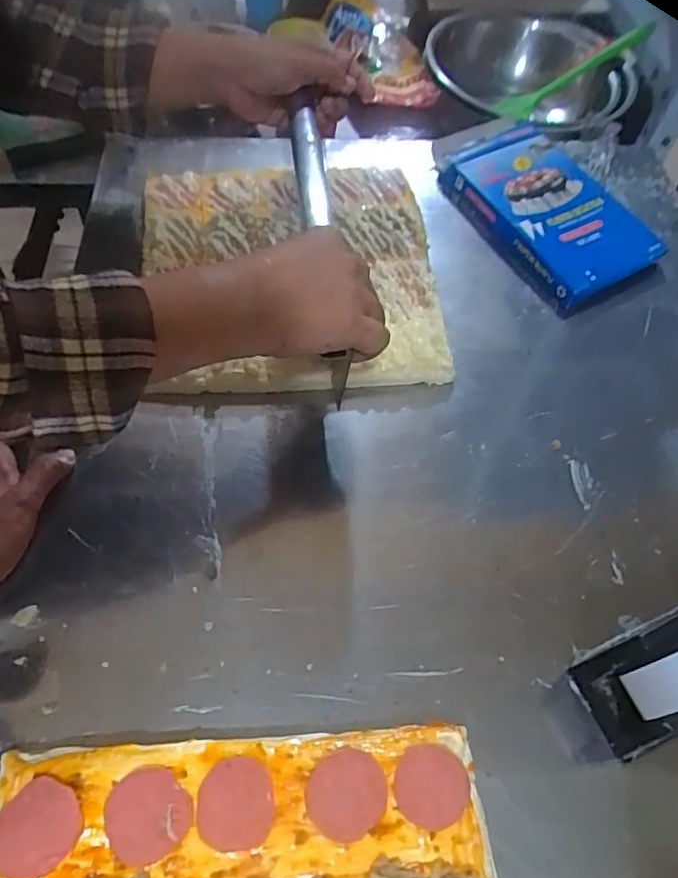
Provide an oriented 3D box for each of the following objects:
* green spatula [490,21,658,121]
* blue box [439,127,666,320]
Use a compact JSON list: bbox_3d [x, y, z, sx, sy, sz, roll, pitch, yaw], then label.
[{"bbox_3d":[0.310,-0.484,0.815,0.210,0.024,0.030,-27,57,14],"label":"green spatula"},{"bbox_3d":[0.206,-0.235,0.626,0.136,0.037,0.224,-24,61,-18],"label":"blue box"}]

